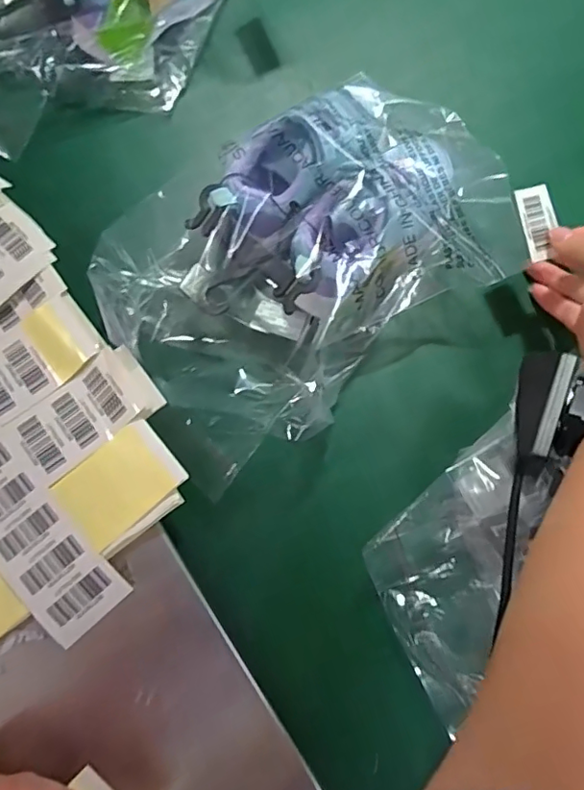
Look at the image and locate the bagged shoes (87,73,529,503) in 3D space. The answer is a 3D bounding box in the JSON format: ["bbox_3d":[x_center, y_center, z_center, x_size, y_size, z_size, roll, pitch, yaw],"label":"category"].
[{"bbox_3d":[0.015,-0.098,0.395,0.299,0.076,0.182,-36,79,-10],"label":"bagged shoes"}]

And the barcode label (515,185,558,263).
[{"bbox_3d":[0.172,-0.120,0.381,0.027,0.006,0.048,-19,96,-12],"label":"barcode label"}]

